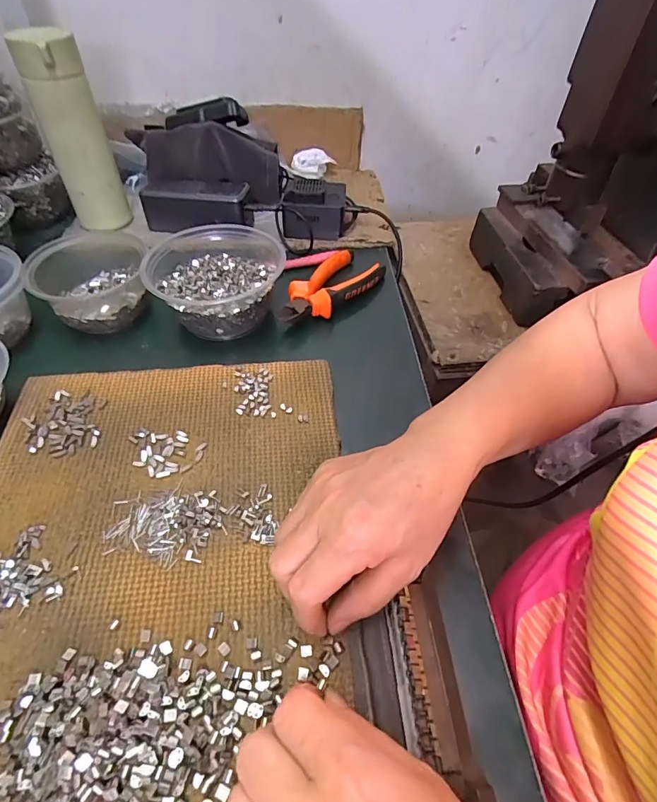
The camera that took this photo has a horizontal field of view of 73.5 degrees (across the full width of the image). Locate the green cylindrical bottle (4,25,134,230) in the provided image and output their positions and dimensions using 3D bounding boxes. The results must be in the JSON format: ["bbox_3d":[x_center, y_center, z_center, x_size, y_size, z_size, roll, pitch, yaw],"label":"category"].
[{"bbox_3d":[-0.290,-0.301,0.508,0.054,0.194,0.052,1,49,-2],"label":"green cylindrical bottle"}]

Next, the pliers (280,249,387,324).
[{"bbox_3d":[0.002,-0.123,0.483,0.059,0.028,0.137,30,54,22],"label":"pliers"}]

